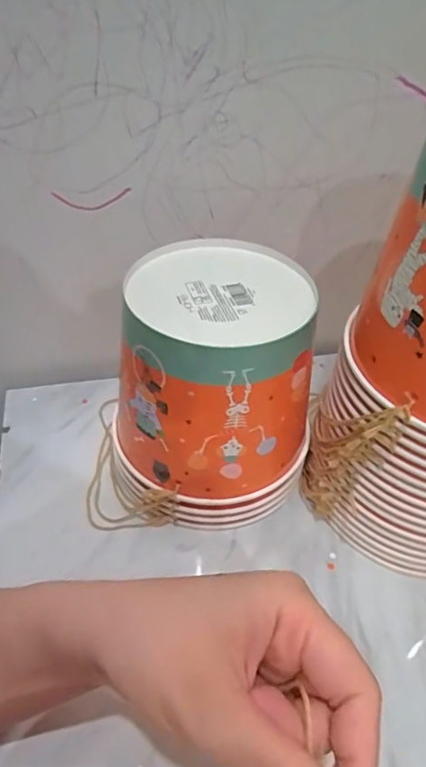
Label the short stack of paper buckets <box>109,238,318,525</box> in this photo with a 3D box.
[{"bbox_3d":[0.002,0.001,0.408,0.138,0.168,0.147,4,44,1],"label":"short stack of paper buckets"}]

